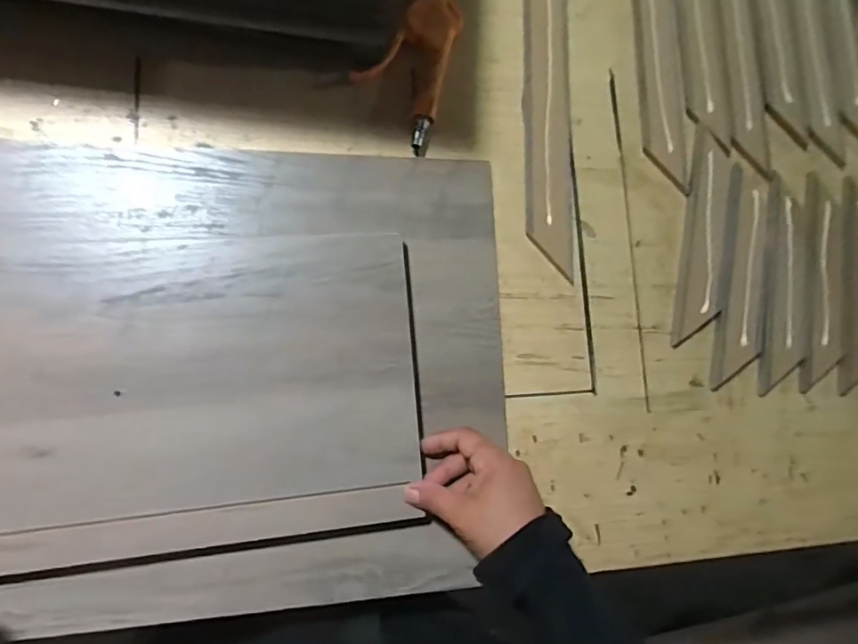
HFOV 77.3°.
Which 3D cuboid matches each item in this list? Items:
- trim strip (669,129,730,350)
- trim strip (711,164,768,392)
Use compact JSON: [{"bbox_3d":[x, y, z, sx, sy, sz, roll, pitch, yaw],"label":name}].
[{"bbox_3d":[0.269,-0.083,0.520,0.042,0.009,0.210,10,84,-3],"label":"trim strip"},{"bbox_3d":[0.304,-0.045,0.520,0.047,0.007,0.214,7,84,-3],"label":"trim strip"}]

